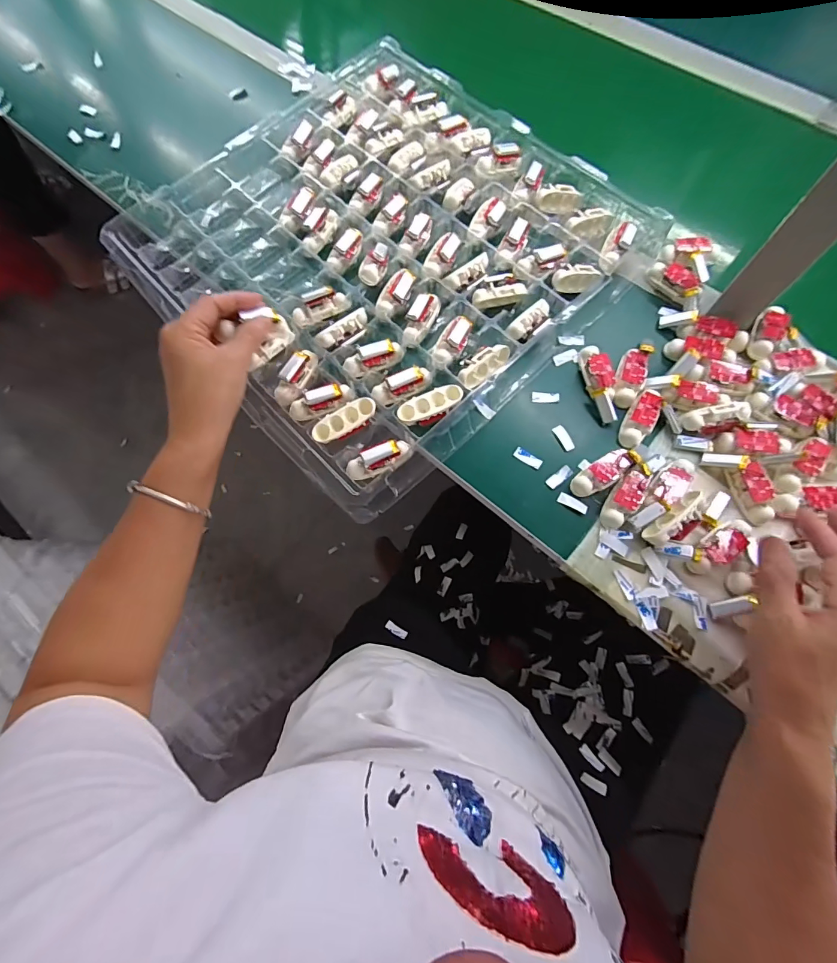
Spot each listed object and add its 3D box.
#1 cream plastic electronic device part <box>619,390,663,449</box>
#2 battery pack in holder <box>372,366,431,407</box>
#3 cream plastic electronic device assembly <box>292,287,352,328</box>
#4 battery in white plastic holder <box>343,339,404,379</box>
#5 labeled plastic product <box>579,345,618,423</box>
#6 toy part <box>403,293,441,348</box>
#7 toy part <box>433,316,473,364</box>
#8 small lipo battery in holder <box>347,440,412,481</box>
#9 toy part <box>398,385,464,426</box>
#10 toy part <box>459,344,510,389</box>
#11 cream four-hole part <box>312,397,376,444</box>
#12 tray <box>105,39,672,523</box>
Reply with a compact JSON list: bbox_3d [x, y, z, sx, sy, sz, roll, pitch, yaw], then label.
[{"bbox_3d":[0.217,-0.063,0.404,0.024,0.021,0.068,28,75,10],"label":"cream plastic electronic device part"},{"bbox_3d":[-0.016,-0.097,0.415,0.058,0.016,0.021,-22,73,-5],"label":"battery pack in holder"},{"bbox_3d":[-0.104,-0.187,0.443,0.061,0.015,0.028,-23,73,-5],"label":"cream plastic electronic device assembly"},{"bbox_3d":[-0.045,-0.126,0.420,0.061,0.020,0.017,-18,72,-4],"label":"battery in white plastic holder"},{"bbox_3d":[0.180,-0.099,0.413,0.023,0.017,0.084,-8,72,-1],"label":"labeled plastic product"},{"bbox_3d":[0.001,-0.170,0.439,0.024,0.016,0.066,22,74,9],"label":"toy part"},{"bbox_3d":[0.034,-0.141,0.425,0.029,0.022,0.051,20,74,8],"label":"toy part"},{"bbox_3d":[-0.037,-0.021,0.399,0.063,0.027,0.022,-22,73,-5],"label":"small lipo battery in holder"},{"bbox_3d":[0.013,-0.071,0.406,0.062,0.017,0.028,-24,73,-6],"label":"toy part"},{"bbox_3d":[0.065,-0.117,0.421,0.063,0.023,0.022,-44,76,-11],"label":"toy part"},{"bbox_3d":[-0.071,-0.057,0.404,0.064,0.021,0.024,-28,73,-7],"label":"cream four-hole part"},{"bbox_3d":[-0.045,-0.274,0.476,0.468,0.036,0.481,-40,75,-10],"label":"tray"}]

